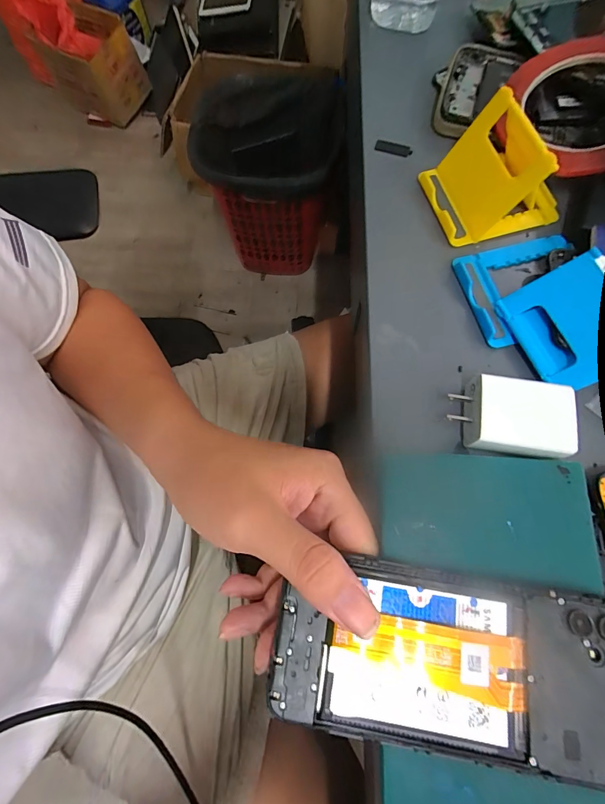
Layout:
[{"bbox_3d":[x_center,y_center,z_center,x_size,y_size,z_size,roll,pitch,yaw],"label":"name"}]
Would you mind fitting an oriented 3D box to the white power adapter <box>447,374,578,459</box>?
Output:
[{"bbox_3d":[0.117,0.009,0.205,0.060,0.021,0.041,6,73,3],"label":"white power adapter"}]

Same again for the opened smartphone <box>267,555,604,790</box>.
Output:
[{"bbox_3d":[0.067,0.116,0.161,0.157,0.006,0.074,3,72,2],"label":"opened smartphone"}]

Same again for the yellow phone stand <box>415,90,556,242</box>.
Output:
[{"bbox_3d":[0.132,-0.158,0.239,0.081,0.048,0.070,-16,73,-4],"label":"yellow phone stand"}]

